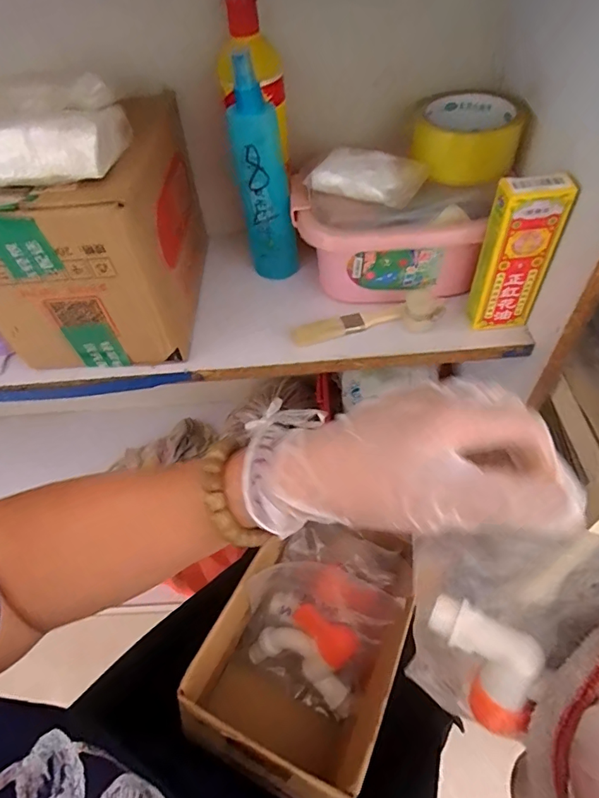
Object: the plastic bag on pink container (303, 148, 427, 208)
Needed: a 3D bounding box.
[{"bbox_3d":[0.060,-0.198,0.412,0.093,0.020,0.053,22,57,20],"label":"plastic bag on pink container"}]

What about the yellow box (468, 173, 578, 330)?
[{"bbox_3d":[0.180,-0.116,0.396,0.055,0.133,0.020,-4,52,2],"label":"yellow box"}]

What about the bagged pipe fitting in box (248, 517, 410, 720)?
[{"bbox_3d":[0.019,0.181,0.403,0.112,0.102,0.122,26,59,23],"label":"bagged pipe fitting in box"}]

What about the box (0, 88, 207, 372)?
[{"bbox_3d":[-0.185,-0.152,0.439,0.161,0.162,0.186,0,52,5],"label":"box"}]

